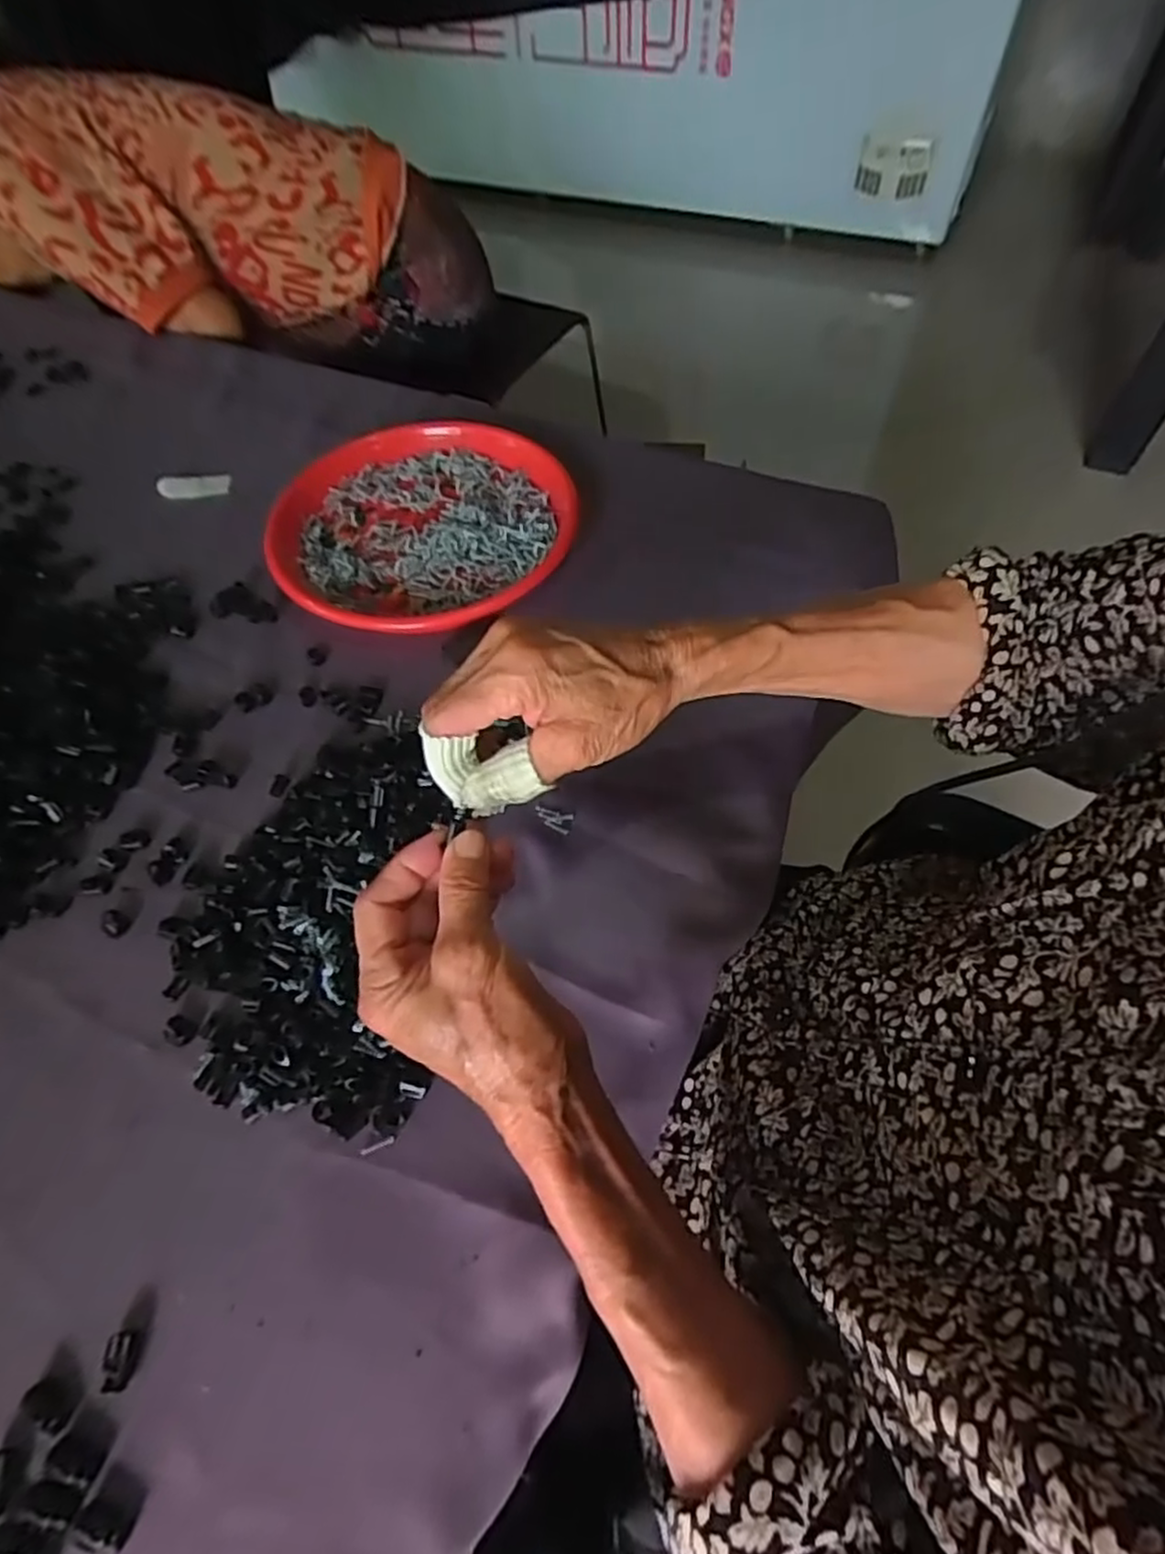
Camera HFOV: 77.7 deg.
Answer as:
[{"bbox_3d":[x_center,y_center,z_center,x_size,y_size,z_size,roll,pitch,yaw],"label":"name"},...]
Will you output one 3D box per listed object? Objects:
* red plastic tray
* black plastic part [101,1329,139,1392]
[{"bbox_3d":[-0.125,-0.199,0.580,0.233,0.033,0.223,-8,58,-3],"label":"red plastic tray"},{"bbox_3d":[-0.201,0.252,0.313,0.012,0.006,0.021,-12,58,-5],"label":"black plastic part"}]

